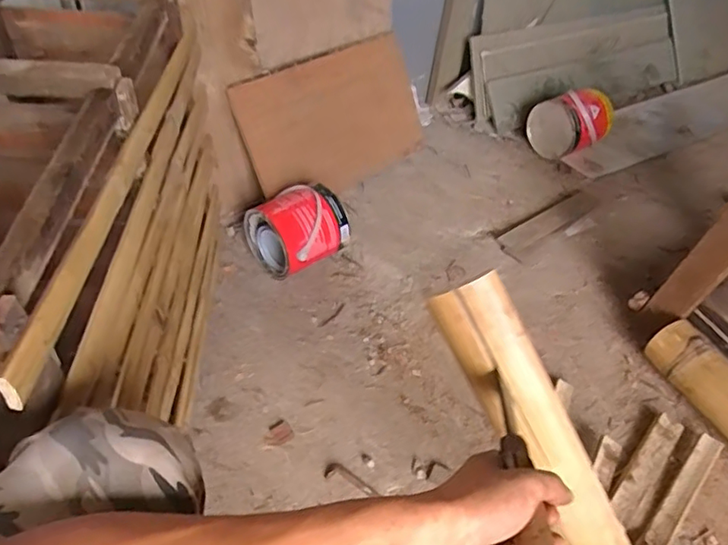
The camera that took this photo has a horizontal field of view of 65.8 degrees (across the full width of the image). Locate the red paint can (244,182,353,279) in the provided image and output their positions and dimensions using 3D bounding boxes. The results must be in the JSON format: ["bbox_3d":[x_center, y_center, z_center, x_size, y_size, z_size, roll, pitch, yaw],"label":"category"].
[{"bbox_3d":[-0.136,-0.090,1.171,0.173,0.146,0.158,-31,55,-29],"label":"red paint can"}]

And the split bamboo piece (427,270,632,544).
[{"bbox_3d":[0.238,0.292,0.565,0.054,0.642,0.054,-32,9,-30],"label":"split bamboo piece"}]

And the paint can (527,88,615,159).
[{"bbox_3d":[0.573,-0.411,1.538,0.214,0.166,0.153,-23,51,-24],"label":"paint can"}]

